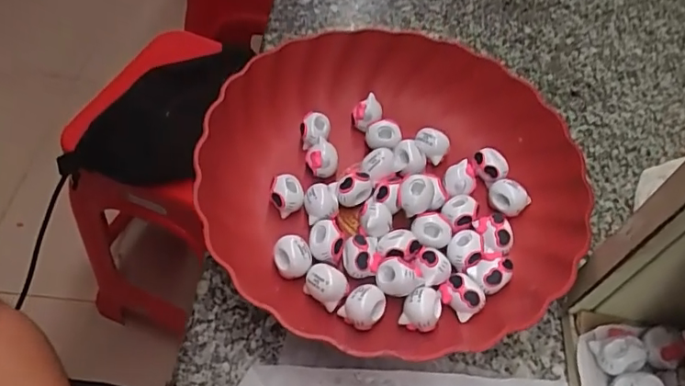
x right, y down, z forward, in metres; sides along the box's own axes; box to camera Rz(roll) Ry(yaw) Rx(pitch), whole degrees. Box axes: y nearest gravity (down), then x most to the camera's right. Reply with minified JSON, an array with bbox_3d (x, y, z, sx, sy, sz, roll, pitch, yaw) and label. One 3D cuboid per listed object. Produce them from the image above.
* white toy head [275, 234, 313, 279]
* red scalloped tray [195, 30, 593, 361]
[{"bbox_3d":[-0.030,0.040,0.327,0.022,0.015,0.022,-1,55,-6],"label":"white toy head"},{"bbox_3d":[0.031,-0.017,0.358,0.244,0.059,0.254,-21,59,-18],"label":"red scalloped tray"}]

